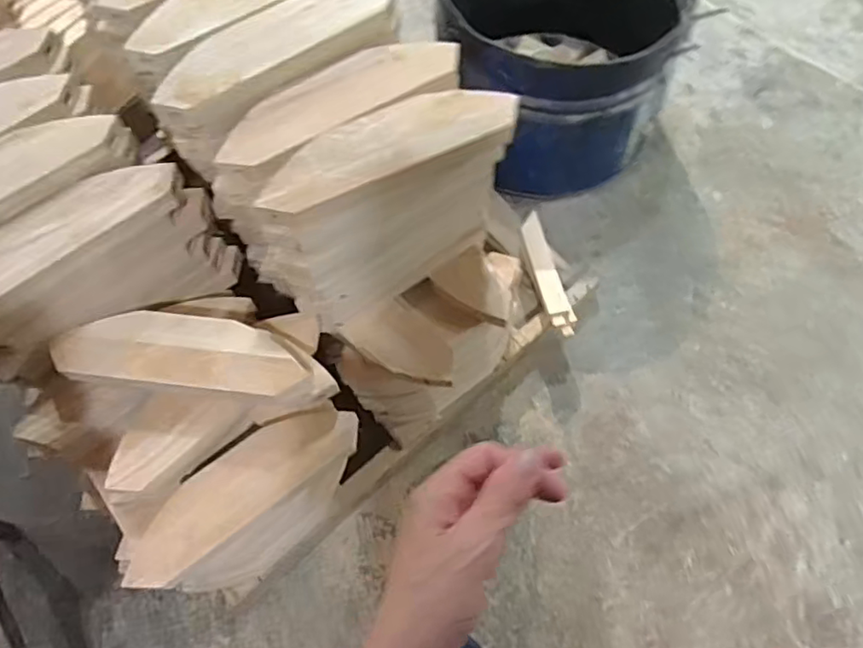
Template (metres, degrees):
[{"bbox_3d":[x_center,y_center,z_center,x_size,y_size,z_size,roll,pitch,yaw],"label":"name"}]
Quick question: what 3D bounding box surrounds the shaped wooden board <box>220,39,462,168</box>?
[{"bbox_3d":[-0.115,-0.284,0.758,0.312,0.019,0.089,-30,67,-11],"label":"shaped wooden board"}]

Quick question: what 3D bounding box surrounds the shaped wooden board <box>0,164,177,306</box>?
[{"bbox_3d":[-0.463,-0.104,0.751,0.312,0.034,0.111,-30,68,-9],"label":"shaped wooden board"}]

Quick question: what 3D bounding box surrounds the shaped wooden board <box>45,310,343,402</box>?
[{"bbox_3d":[-0.302,0.039,0.789,0.350,0.043,0.099,6,65,6],"label":"shaped wooden board"}]

